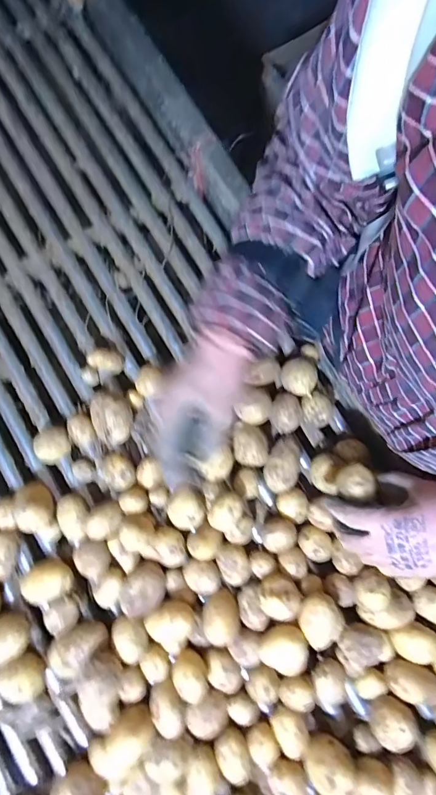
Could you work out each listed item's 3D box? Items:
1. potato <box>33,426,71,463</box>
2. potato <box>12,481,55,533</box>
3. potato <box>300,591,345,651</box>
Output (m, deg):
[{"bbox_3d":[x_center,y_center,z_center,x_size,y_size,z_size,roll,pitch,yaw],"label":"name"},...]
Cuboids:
[{"bbox_3d":[-0.191,0.054,0.473,0.041,0.025,0.034,-35,81,-6],"label":"potato"},{"bbox_3d":[-0.205,0.121,0.451,0.037,0.041,0.053,-20,78,-4],"label":"potato"},{"bbox_3d":[0.107,0.232,0.424,0.045,0.044,0.049,0,78,0],"label":"potato"}]

